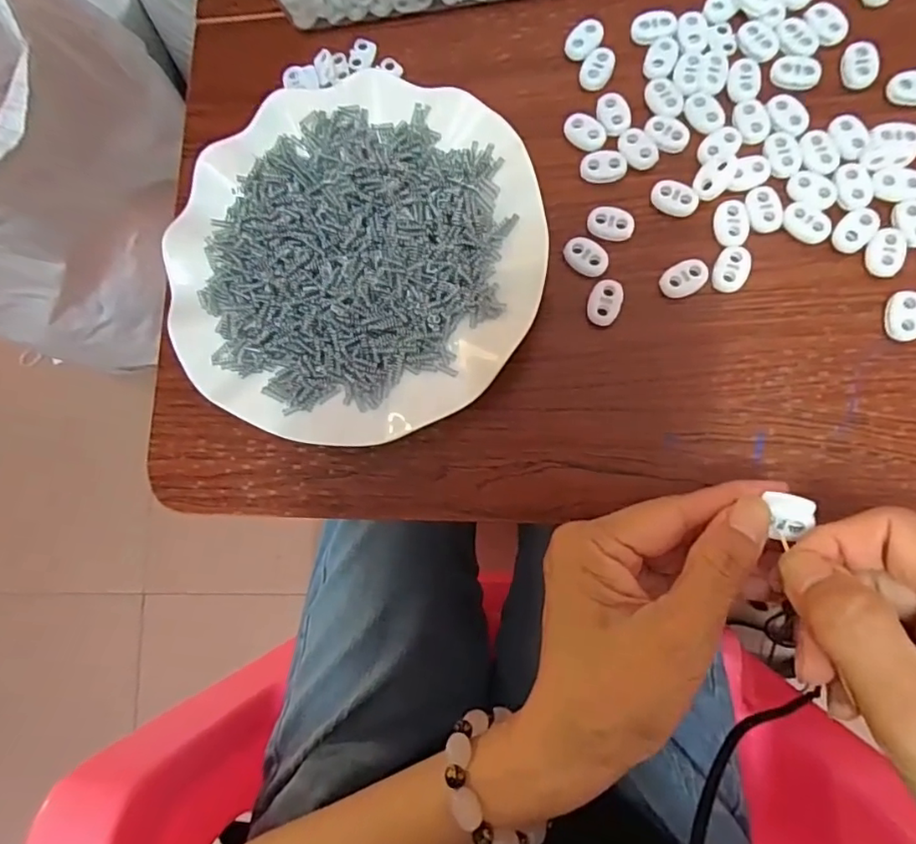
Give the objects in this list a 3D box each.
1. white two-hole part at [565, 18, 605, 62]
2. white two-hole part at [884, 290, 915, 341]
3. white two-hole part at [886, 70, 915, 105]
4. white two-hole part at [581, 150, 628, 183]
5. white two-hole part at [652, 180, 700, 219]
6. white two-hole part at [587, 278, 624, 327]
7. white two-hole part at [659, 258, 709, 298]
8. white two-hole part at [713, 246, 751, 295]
[{"bbox_3d":[0.066,-0.201,0.298,0.022,0.005,0.016,-45,78,0],"label":"white two-hole part"},{"bbox_3d":[0.202,-0.048,0.255,0.015,0.007,0.023,4,82,9],"label":"white two-hole part"},{"bbox_3d":[0.218,-0.159,0.270,0.022,0.005,0.016,11,83,10],"label":"white two-hole part"},{"bbox_3d":[0.074,-0.129,0.285,0.022,0.004,0.016,3,82,9],"label":"white two-hole part"},{"bbox_3d":[0.107,-0.110,0.278,0.022,0.004,0.015,21,85,11],"label":"white two-hole part"},{"bbox_3d":[0.071,-0.058,0.274,0.015,0.004,0.023,20,85,11],"label":"white two-hole part"},{"bbox_3d":[0.109,-0.069,0.272,0.024,0.004,0.015,-35,78,2],"label":"white two-hole part"},{"bbox_3d":[0.130,-0.073,0.269,0.015,0.004,0.022,15,84,10],"label":"white two-hole part"}]

